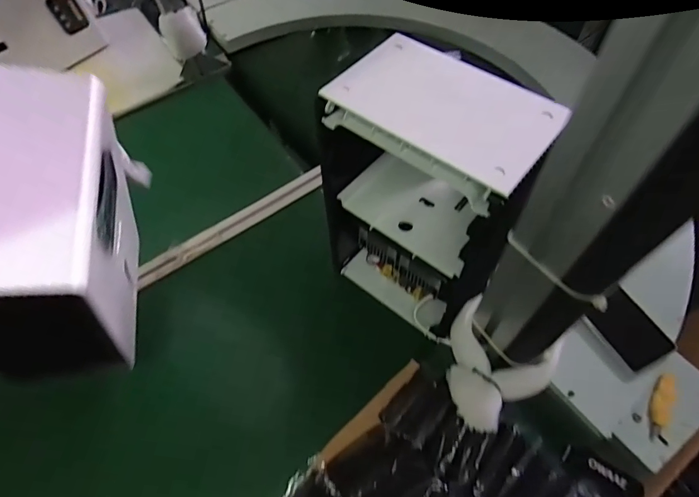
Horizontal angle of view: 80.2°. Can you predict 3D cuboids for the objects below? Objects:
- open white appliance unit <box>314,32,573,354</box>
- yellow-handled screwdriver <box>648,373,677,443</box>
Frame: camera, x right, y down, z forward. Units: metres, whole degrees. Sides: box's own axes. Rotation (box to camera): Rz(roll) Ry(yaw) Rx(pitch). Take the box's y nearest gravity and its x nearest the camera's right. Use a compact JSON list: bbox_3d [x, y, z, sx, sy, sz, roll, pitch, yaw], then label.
[{"bbox_3d":[0.084,-0.049,0.525,0.211,0.341,0.139,37,68,23],"label":"open white appliance unit"},{"bbox_3d":[0.396,0.202,0.528,0.022,0.018,0.084,18,80,15],"label":"yellow-handled screwdriver"}]

